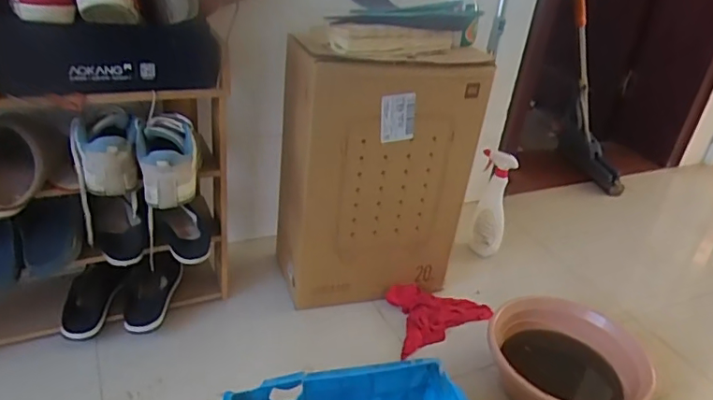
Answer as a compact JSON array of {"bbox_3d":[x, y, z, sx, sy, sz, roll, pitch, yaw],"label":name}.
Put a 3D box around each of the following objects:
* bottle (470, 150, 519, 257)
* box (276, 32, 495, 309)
[{"bbox_3d":[0.371,0.006,1.490,0.088,0.274,0.102,13,30,10],"label":"bottle"},{"bbox_3d":[0.037,-0.077,1.259,0.380,0.554,0.254,-8,33,-24],"label":"box"}]

